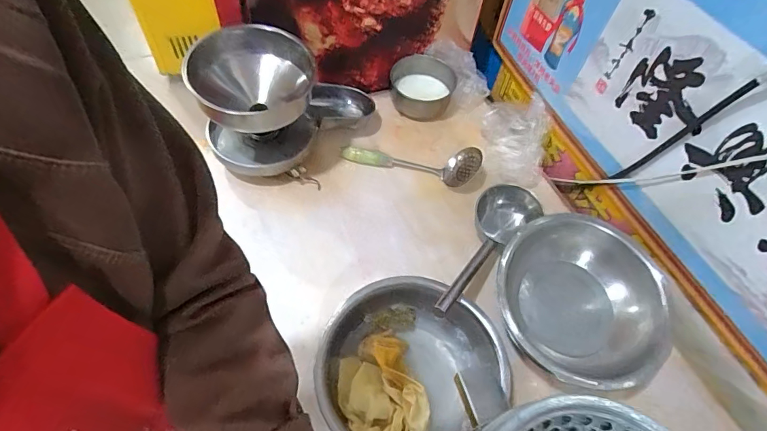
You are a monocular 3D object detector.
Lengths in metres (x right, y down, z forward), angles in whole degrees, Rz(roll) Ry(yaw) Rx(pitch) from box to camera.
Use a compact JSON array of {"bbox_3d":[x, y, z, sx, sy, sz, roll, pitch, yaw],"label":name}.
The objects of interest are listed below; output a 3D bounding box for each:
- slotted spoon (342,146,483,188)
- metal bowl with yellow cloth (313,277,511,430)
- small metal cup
[{"bbox_3d":[0.066,-0.133,1.062,0.328,0.054,0.084,8,56,1],"label":"slotted spoon"},{"bbox_3d":[0.034,0.270,0.789,0.275,0.106,0.294,2,57,-3],"label":"metal bowl with yellow cloth"},{"bbox_3d":[0.099,-0.336,1.177,0.173,0.084,0.147,13,57,4],"label":"small metal cup"}]

